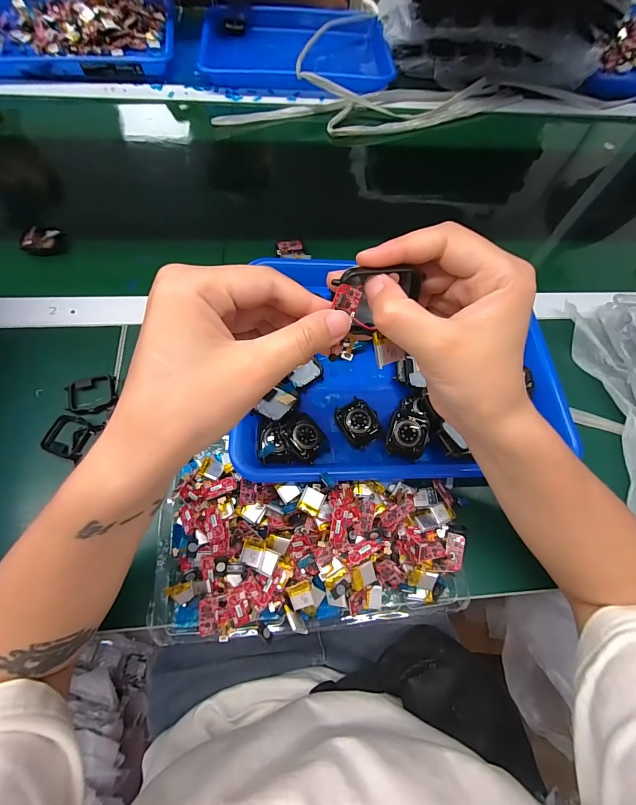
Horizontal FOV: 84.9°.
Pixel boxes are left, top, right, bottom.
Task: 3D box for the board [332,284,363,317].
[{"bbox_3d":[0.015,-0.052,0.175,0.016,0.004,0.012,17,96,-33],"label":"board"}]

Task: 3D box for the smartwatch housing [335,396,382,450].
[{"bbox_3d":[0.040,0.019,0.337,0.037,0.012,0.044,-29,72,-16],"label":"smartwatch housing"}]

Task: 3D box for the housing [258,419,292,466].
[{"bbox_3d":[-0.041,0.034,0.320,0.030,0.015,0.042,-5,67,-6],"label":"housing"}]

